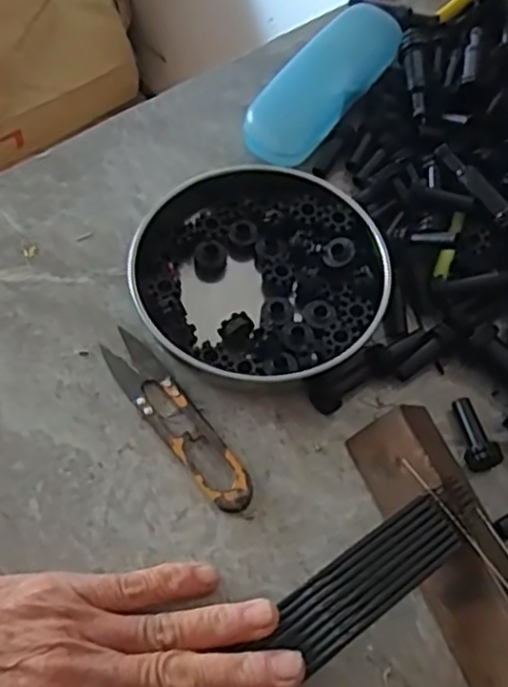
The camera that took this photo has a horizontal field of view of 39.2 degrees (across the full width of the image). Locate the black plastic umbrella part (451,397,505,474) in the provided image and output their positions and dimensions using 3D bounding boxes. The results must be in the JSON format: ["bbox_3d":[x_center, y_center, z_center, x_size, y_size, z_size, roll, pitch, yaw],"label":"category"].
[{"bbox_3d":[0.113,0.047,0.372,0.020,0.018,0.039,-19,63,-13],"label":"black plastic umbrella part"}]

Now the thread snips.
[{"bbox_3d":[-0.041,0.038,0.371,0.025,0.008,0.117,-33,67,-20],"label":"thread snips"}]

